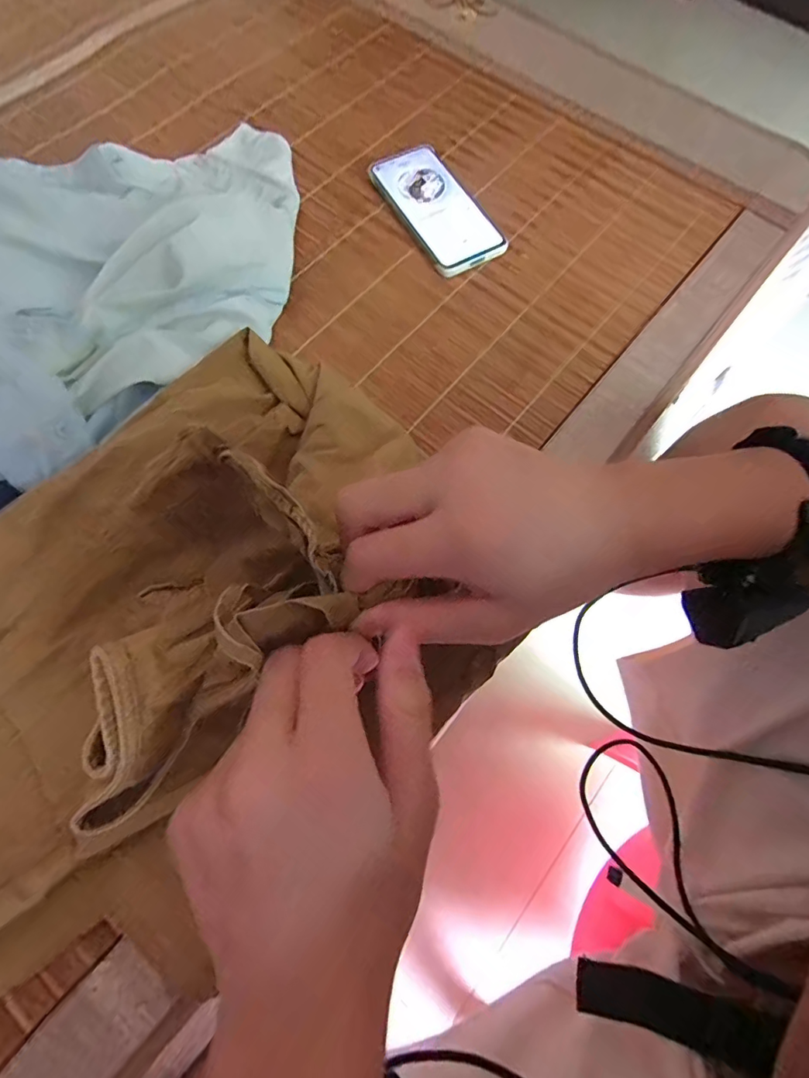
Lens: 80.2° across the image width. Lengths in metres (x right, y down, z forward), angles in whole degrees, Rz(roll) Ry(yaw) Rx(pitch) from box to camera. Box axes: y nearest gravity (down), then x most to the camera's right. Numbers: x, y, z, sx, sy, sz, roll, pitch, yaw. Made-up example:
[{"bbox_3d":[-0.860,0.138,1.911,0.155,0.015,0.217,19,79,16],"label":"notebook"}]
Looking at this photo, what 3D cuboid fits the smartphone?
[{"bbox_3d":[0.032,-0.327,0.475,0.076,0.012,0.157,-29,75,-11],"label":"smartphone"}]

